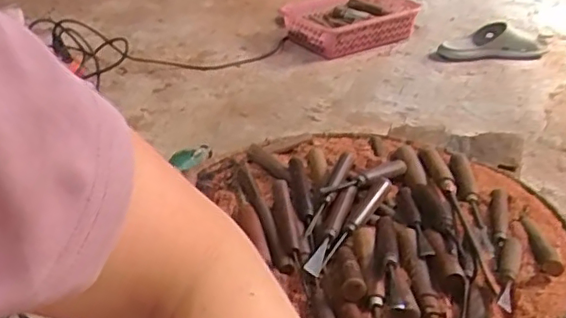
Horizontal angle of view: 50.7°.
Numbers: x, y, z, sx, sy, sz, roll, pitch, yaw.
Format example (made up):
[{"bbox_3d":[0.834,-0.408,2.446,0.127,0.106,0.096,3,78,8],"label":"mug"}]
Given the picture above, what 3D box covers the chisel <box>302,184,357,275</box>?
[{"bbox_3d":[0.061,0.082,0.749,0.023,0.019,0.170,9,34,17],"label":"chisel"}]

